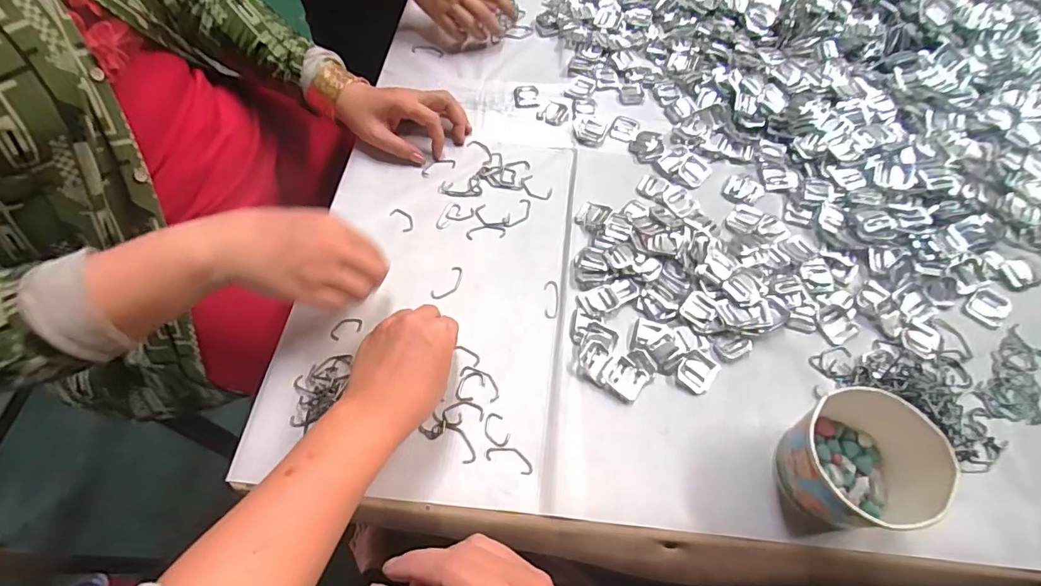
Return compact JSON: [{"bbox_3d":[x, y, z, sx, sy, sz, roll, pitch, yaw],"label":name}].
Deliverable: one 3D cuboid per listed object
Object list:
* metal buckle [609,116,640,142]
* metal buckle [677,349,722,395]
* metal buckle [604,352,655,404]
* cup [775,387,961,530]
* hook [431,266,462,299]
[{"bbox_3d":[0.123,-0.196,0.586,0.030,0.004,0.039,26,64,16],"label":"metal buckle"},{"bbox_3d":[0.154,0.067,0.428,0.028,0.005,0.035,34,67,19],"label":"metal buckle"},{"bbox_3d":[0.094,0.068,0.428,0.034,0.007,0.044,35,67,20],"label":"metal buckle"},{"bbox_3d":[0.237,0.121,0.354,0.088,0.070,0.086,-2,60,1],"label":"cup"},{"bbox_3d":[-0.070,-0.009,0.483,0.018,0.004,0.041,30,66,18],"label":"hook"}]

